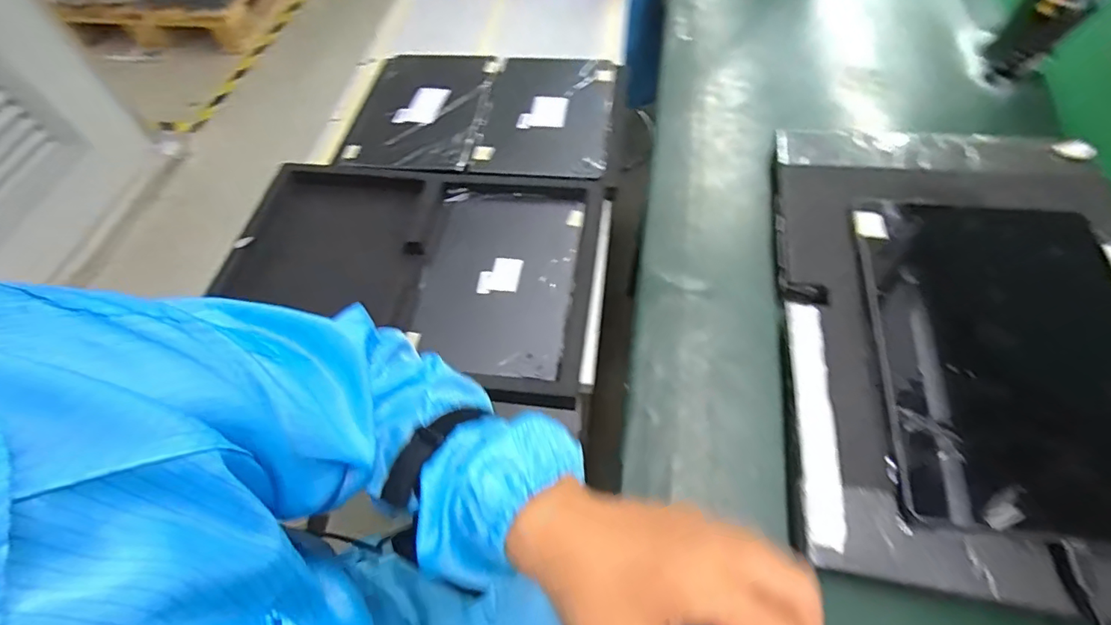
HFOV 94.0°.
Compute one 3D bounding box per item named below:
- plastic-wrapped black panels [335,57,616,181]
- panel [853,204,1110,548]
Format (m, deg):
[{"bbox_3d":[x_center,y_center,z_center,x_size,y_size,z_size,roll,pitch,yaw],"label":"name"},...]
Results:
[{"bbox_3d":[-0.108,-0.293,0.741,0.367,0.018,0.254,5,59,7],"label":"plastic-wrapped black panels"},{"bbox_3d":[0.311,0.021,0.357,0.168,0.008,0.255,3,57,9],"label":"panel"}]

